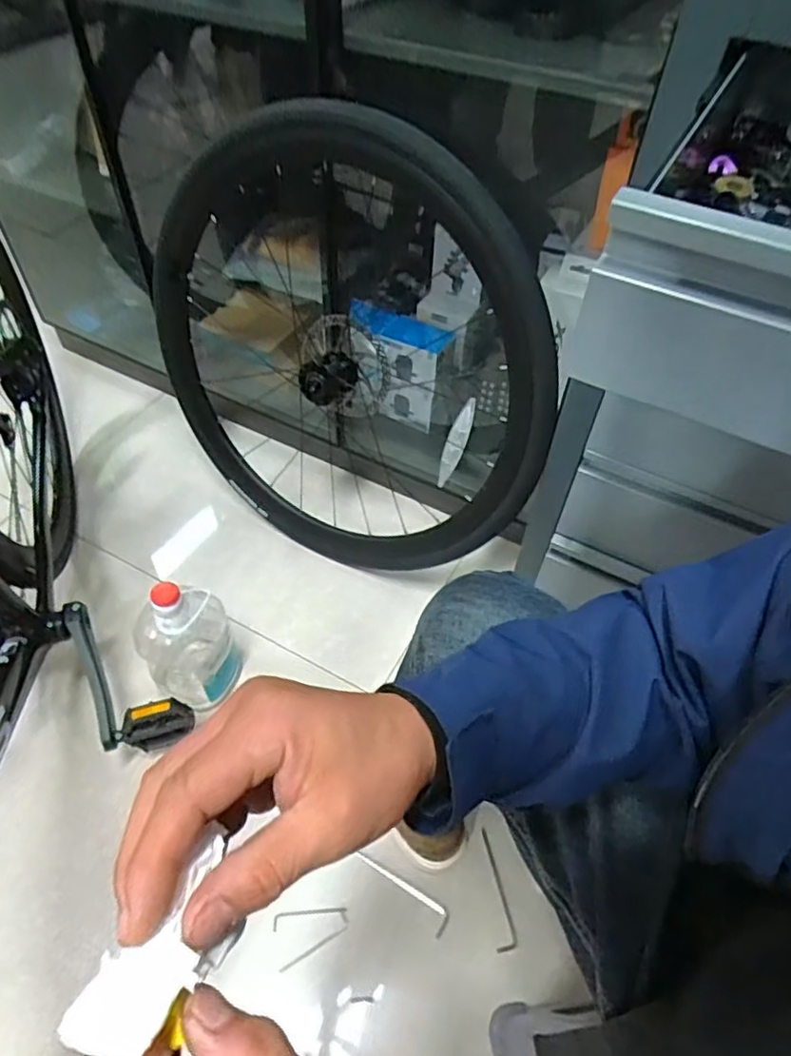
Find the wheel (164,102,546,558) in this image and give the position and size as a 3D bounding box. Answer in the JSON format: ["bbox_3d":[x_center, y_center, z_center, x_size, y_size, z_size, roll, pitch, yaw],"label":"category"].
[{"bbox_3d":[-0.097,-0.222,0.957,0.658,0.678,0.176,19,53,13],"label":"wheel"}]

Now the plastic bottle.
[{"bbox_3d":[-0.296,0.164,0.907,0.114,0.234,0.116,1,51,-2],"label":"plastic bottle"}]

